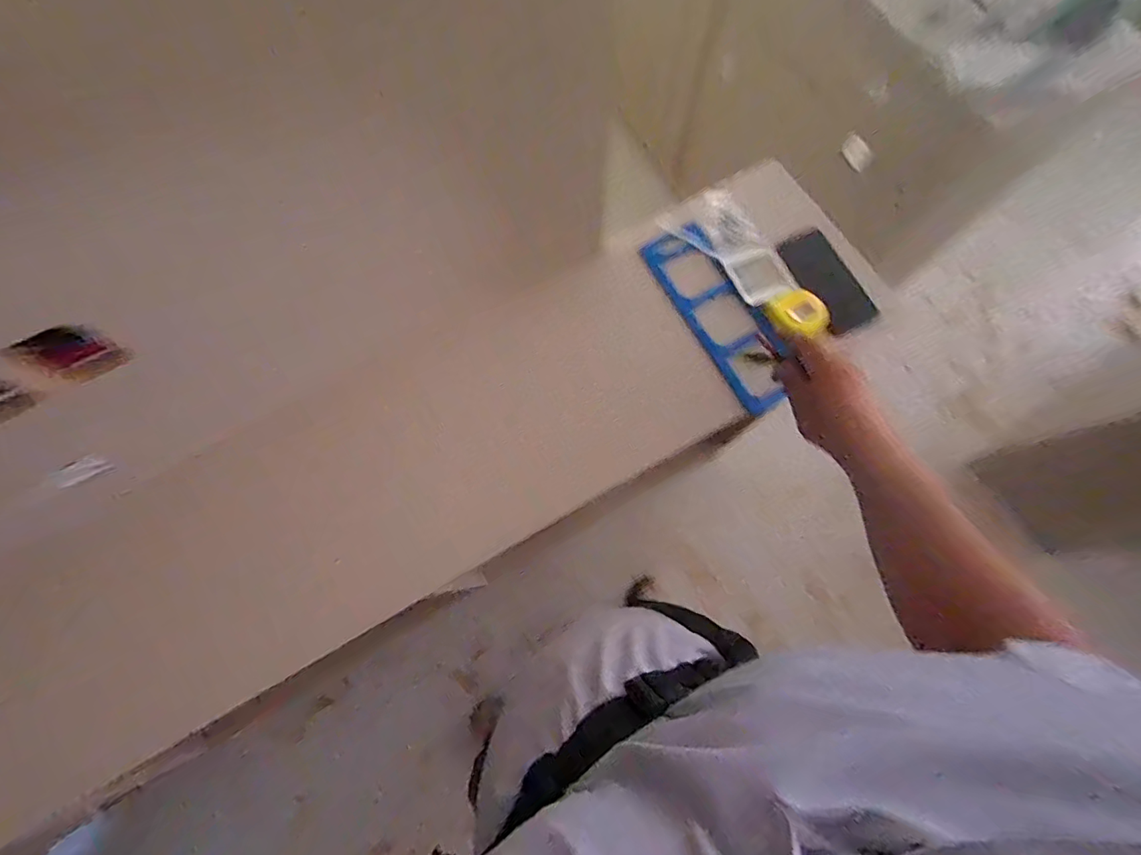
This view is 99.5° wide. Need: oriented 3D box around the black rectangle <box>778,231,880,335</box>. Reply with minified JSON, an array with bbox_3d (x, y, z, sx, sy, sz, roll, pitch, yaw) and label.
[{"bbox_3d":[0.381,-0.217,0.716,0.013,0.081,0.159,-37,92,-16],"label":"black rectangle"}]

